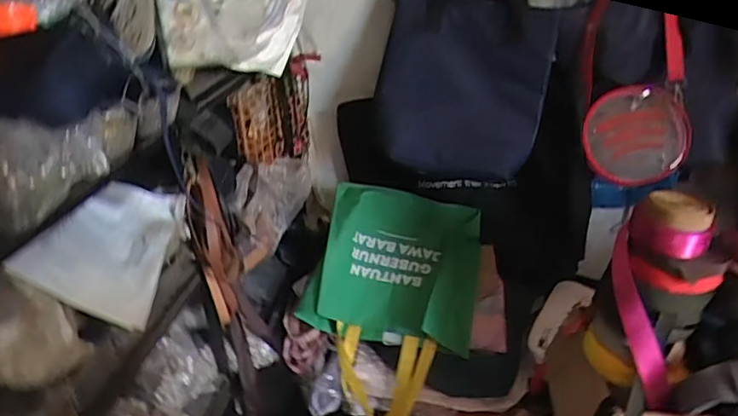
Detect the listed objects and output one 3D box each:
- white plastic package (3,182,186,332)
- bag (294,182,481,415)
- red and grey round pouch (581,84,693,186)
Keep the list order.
[{"bbox_3d":[-0.341,0.038,0.766,0.145,0.048,0.282,24,21,-20],"label":"white plastic package"},{"bbox_3d":[0.049,0.228,1.328,0.395,0.568,0.133,22,-9,-13],"label":"bag"},{"bbox_3d":[0.571,-0.156,1.210,0.204,0.224,0.041,36,-3,10],"label":"red and grey round pouch"}]

